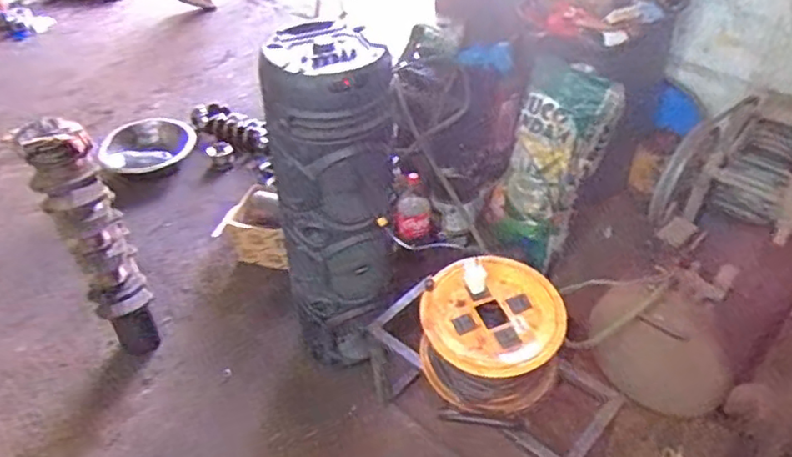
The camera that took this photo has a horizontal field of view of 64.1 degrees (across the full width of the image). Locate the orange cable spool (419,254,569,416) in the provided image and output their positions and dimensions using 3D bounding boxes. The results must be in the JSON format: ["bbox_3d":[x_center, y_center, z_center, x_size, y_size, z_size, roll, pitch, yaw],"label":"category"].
[{"bbox_3d":[0.194,0.218,1.312,0.280,0.200,0.262,3,42,5],"label":"orange cable spool"}]

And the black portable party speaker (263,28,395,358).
[{"bbox_3d":[-0.136,-0.039,1.480,0.259,0.807,0.237,-5,42,-4],"label":"black portable party speaker"}]

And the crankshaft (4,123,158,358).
[{"bbox_3d":[-0.742,0.056,1.590,0.145,0.723,0.130,-31,50,-29],"label":"crankshaft"}]

